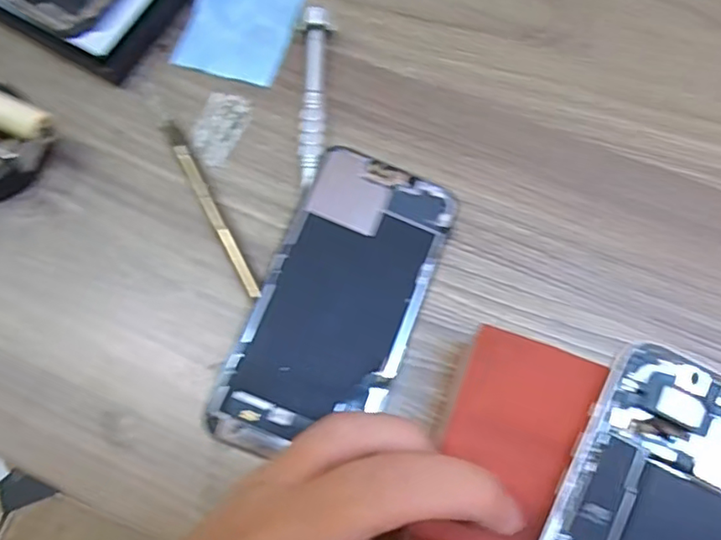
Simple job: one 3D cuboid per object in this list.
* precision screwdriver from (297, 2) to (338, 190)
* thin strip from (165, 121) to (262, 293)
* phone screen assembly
[{"bbox_3d":[-0.023,-0.085,0.291,0.014,0.012,0.094,2,73,2],"label":"precision screwdriver"},{"bbox_3d":[-0.070,-0.030,0.279,0.006,0.009,0.102,-28,74,-7],"label":"thin strip"},{"bbox_3d":[-0.009,0.015,0.265,0.067,0.008,0.139,21,75,8],"label":"phone screen assembly"}]

